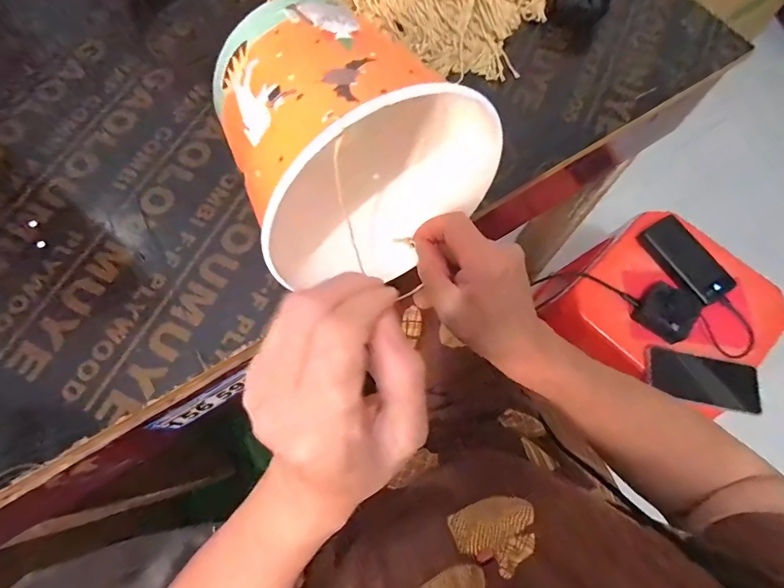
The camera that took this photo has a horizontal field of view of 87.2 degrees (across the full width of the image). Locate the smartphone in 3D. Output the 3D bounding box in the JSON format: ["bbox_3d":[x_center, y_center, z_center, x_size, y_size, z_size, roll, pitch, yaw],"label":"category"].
[{"bbox_3d":[0.495,0.136,0.660,0.164,0.008,0.074,12,88,14],"label":"smartphone"}]

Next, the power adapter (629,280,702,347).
[{"bbox_3d":[0.458,0.023,0.679,0.088,0.030,0.097,41,74,13],"label":"power adapter"}]

